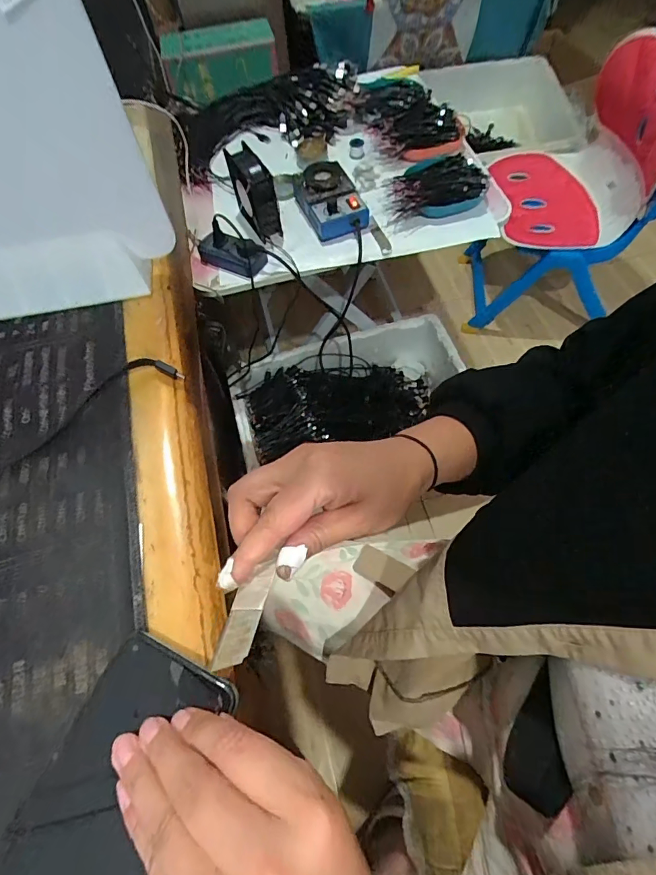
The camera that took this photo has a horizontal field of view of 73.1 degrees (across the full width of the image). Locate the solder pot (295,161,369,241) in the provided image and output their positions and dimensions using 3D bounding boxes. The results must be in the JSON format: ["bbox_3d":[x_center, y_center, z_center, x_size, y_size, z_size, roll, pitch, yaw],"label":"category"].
[{"bbox_3d":[0.002,-0.426,0.782,0.095,0.068,0.143,-21,63,-8],"label":"solder pot"}]

